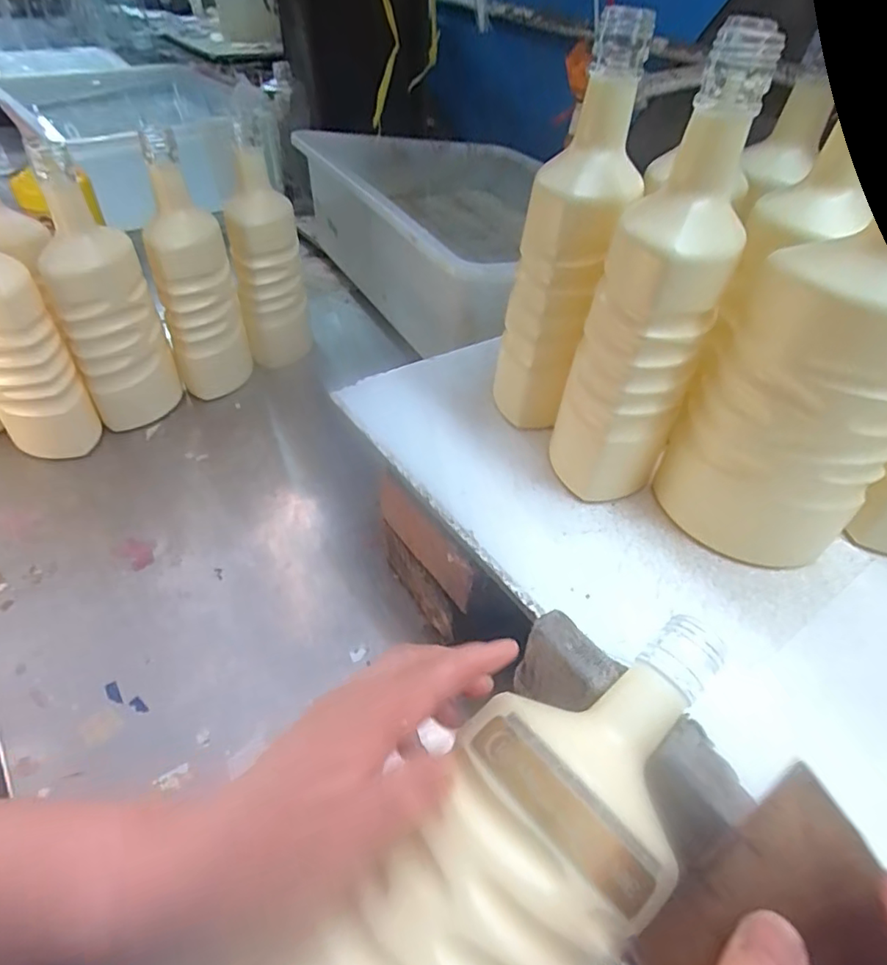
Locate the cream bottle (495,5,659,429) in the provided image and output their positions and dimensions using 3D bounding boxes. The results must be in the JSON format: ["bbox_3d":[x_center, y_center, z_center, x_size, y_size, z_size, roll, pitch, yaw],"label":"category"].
[{"bbox_3d":[0.082,-0.151,0.400,0.075,0.253,0.082,9,48,6],"label":"cream bottle"}]

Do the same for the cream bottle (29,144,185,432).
[{"bbox_3d":[-0.333,-0.172,0.564,0.087,0.257,0.071,-27,52,-27],"label":"cream bottle"}]

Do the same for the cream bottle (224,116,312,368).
[{"bbox_3d":[-0.198,-0.246,0.650,0.072,0.245,0.062,-7,45,-10],"label":"cream bottle"}]

